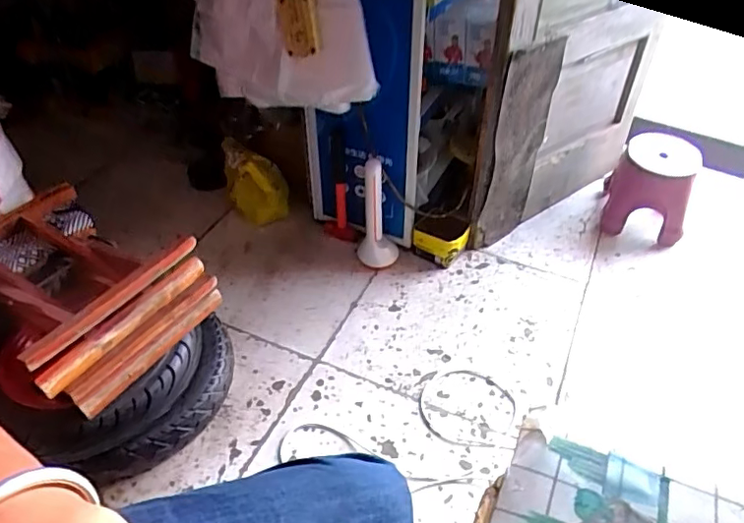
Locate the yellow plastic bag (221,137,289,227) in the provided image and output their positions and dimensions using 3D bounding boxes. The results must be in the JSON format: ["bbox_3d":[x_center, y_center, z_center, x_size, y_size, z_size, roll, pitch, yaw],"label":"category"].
[{"bbox_3d":[-0.342,-0.223,1.575,0.197,0.240,0.061,23,48,22],"label":"yellow plastic bag"}]

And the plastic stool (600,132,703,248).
[{"bbox_3d":[0.734,-0.184,1.453,0.193,0.227,0.177,16,46,16],"label":"plastic stool"}]

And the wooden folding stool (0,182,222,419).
[{"bbox_3d":[-0.529,0.041,0.960,0.403,0.147,0.306,24,48,23],"label":"wooden folding stool"}]

